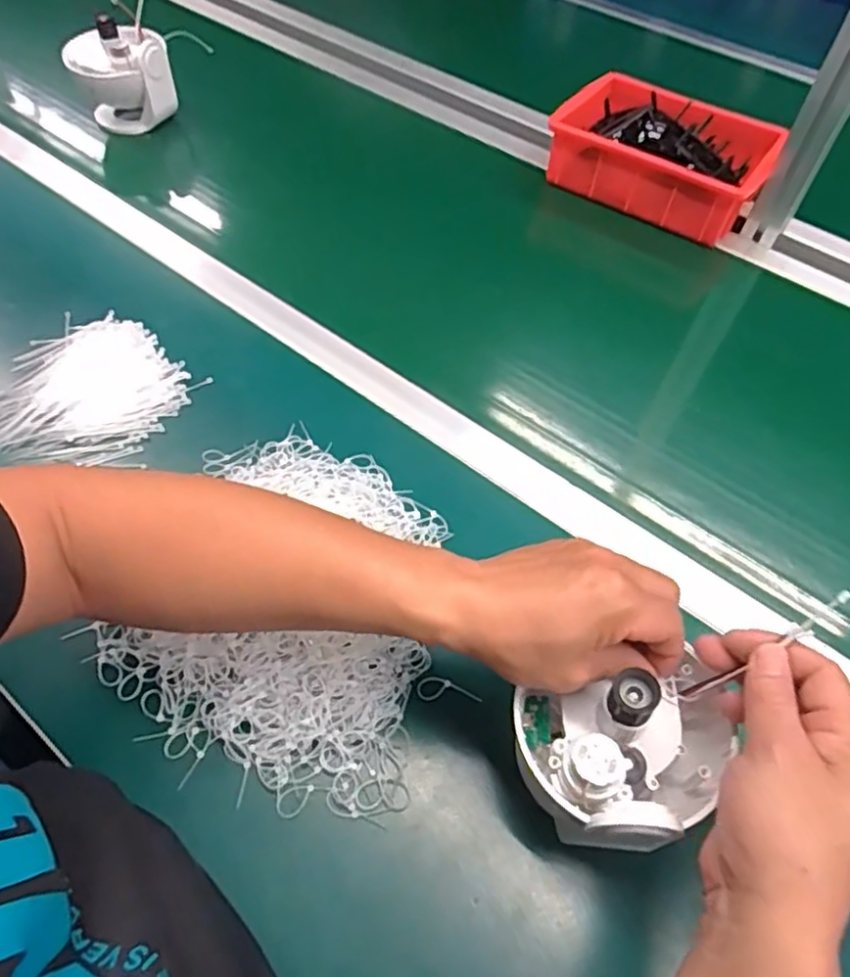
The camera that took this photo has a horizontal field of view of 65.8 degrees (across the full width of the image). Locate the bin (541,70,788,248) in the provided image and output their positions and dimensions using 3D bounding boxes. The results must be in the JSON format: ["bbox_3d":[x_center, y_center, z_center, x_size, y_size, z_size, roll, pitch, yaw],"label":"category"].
[{"bbox_3d":[0.281,-0.395,0.790,0.242,0.088,0.156,30,57,17],"label":"bin"}]

